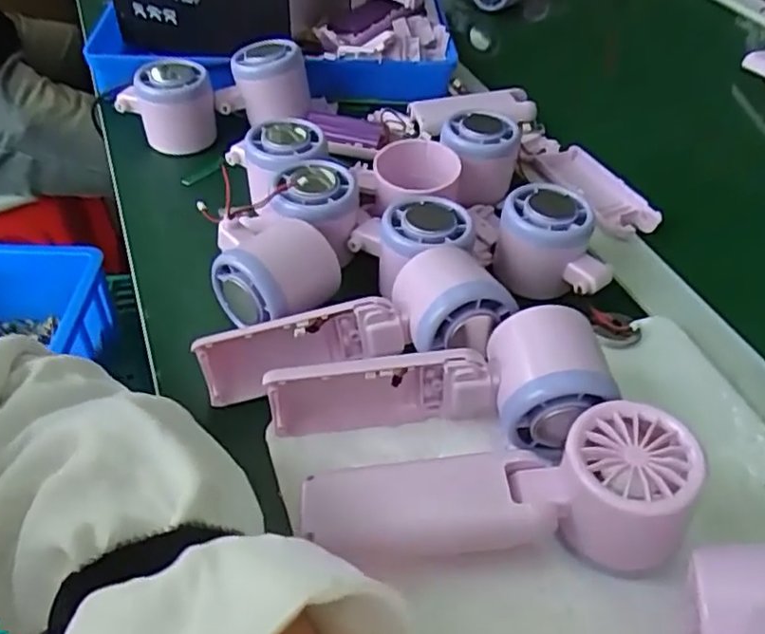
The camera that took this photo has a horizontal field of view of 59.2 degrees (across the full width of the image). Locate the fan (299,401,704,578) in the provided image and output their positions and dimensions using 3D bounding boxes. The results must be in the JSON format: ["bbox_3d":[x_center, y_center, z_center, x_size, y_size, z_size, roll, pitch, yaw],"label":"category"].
[{"bbox_3d":[0.049,0.079,0.291,0.160,0.045,0.050,-8,45,8],"label":"fan"}]

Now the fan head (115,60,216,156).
[{"bbox_3d":[-0.169,-0.168,0.534,0.071,0.062,0.048,30,51,24],"label":"fan head"}]

